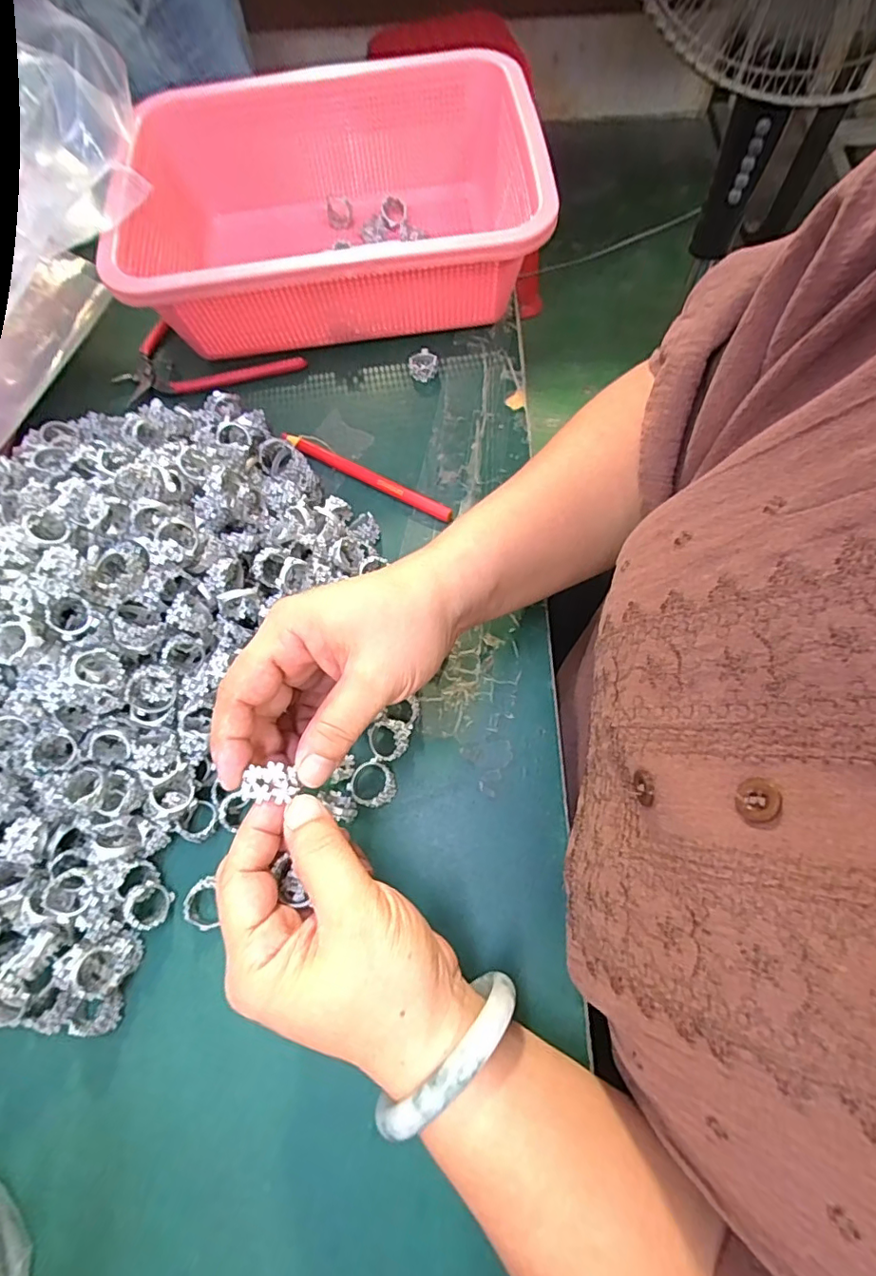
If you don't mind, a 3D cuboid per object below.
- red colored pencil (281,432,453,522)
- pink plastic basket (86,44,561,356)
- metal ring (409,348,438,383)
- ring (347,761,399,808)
[{"bbox_3d":[-0.052,-0.113,0.379,0.139,0.009,0.010,27,71,14],"label":"red colored pencil"},{"bbox_3d":[-0.077,-0.324,0.419,0.289,0.097,0.228,-7,67,1],"label":"pink plastic basket"},{"bbox_3d":[-0.011,-0.207,0.413,0.021,0.012,0.021,-1,67,3],"label":"metal ring"},{"bbox_3d":[-0.036,0.081,0.301,0.026,0.011,0.024,-1,67,3],"label":"ring"}]

